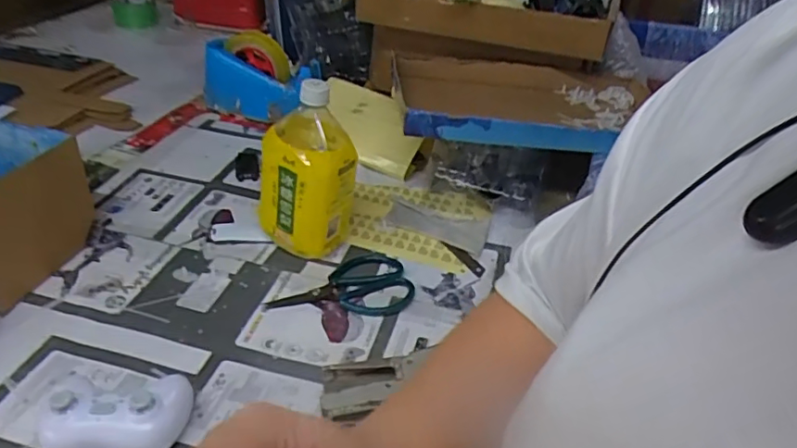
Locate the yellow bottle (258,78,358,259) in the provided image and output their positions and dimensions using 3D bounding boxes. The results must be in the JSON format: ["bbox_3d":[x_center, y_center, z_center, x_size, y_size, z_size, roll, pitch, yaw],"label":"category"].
[{"bbox_3d":[-0.103,-0.064,0.635,0.099,0.197,0.104,-3,36,-9],"label":"yellow bottle"}]

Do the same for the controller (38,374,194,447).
[{"bbox_3d":[-0.233,0.147,0.463,0.118,0.051,0.082,1,35,-4],"label":"controller"}]

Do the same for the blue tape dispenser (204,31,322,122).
[{"bbox_3d":[-0.221,-0.238,0.910,0.196,0.126,0.073,12,36,11],"label":"blue tape dispenser"}]

